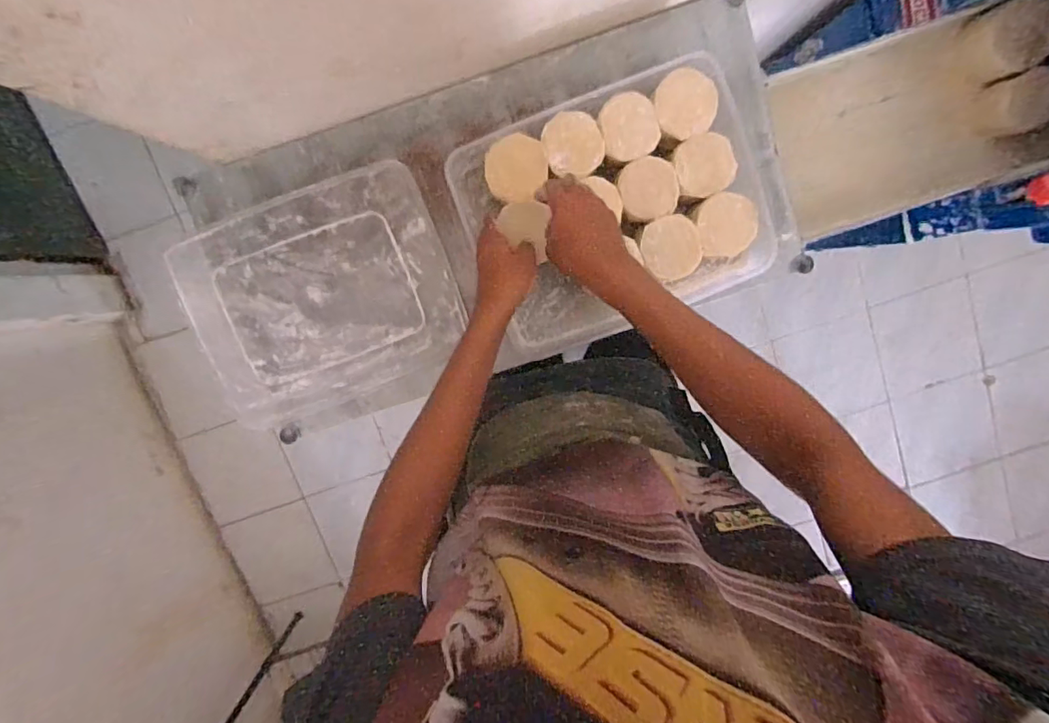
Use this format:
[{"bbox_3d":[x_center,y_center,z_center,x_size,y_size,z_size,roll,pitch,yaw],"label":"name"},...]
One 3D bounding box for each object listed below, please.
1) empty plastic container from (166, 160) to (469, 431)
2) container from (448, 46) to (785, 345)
[{"bbox_3d":[-0.275,-0.082,0.708,0.350,0.030,0.291,-19,100,2],"label":"empty plastic container"},{"bbox_3d":[0.112,-0.194,0.674,0.361,0.061,0.285,-21,100,3],"label":"container"}]

